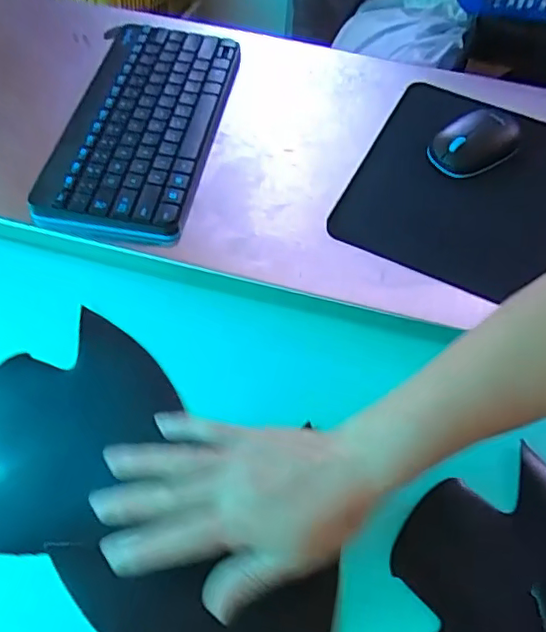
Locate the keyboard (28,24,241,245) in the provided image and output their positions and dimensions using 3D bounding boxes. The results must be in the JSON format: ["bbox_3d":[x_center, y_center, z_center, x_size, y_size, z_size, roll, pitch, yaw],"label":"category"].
[{"bbox_3d":[-0.127,-0.197,0.577,0.143,0.024,0.287,7,57,0],"label":"keyboard"}]

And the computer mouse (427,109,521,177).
[{"bbox_3d":[0.203,-0.173,0.566,0.101,0.032,0.055,-20,60,-13],"label":"computer mouse"}]

